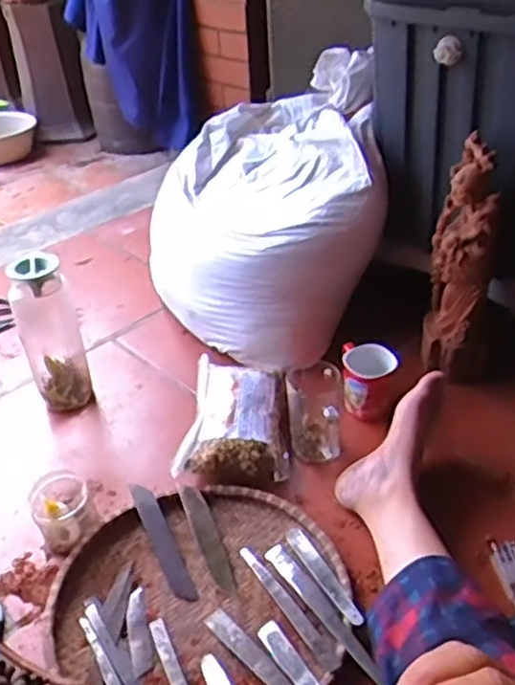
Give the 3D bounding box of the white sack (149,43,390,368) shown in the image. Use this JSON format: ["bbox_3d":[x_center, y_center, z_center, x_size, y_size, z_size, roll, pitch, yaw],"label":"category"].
[{"bbox_3d":[0.002,-0.233,1.243,0.390,0.360,0.470,-8,36,-6],"label":"white sack"}]

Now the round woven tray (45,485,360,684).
[{"bbox_3d":[-0.057,0.292,0.815,0.326,0.027,0.306,-3,35,2],"label":"round woven tray"}]

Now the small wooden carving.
[{"bbox_3d":[0.297,-0.118,1.036,0.087,0.331,0.086,7,37,15],"label":"small wooden carving"}]

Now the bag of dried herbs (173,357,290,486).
[{"bbox_3d":[-0.029,0.114,1.025,0.151,0.075,0.219,0,36,5],"label":"bag of dried herbs"}]

